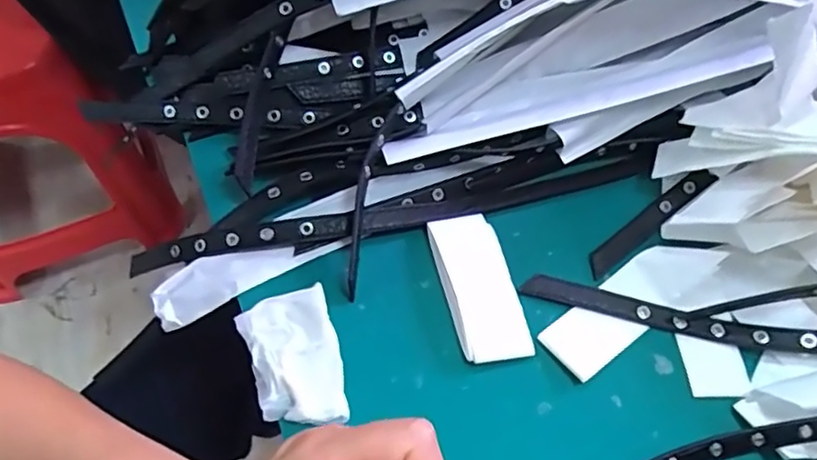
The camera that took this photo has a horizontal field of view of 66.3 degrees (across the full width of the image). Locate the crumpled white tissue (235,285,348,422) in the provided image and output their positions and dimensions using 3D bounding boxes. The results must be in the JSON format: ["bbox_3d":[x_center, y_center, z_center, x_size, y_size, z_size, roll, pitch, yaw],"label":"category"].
[{"bbox_3d":[-0.080,0.093,0.444,0.062,0.017,0.095,-16,62,-13],"label":"crumpled white tissue"}]

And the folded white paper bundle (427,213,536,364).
[{"bbox_3d":[0.055,0.042,0.477,0.054,0.009,0.119,-10,61,-10],"label":"folded white paper bundle"}]

